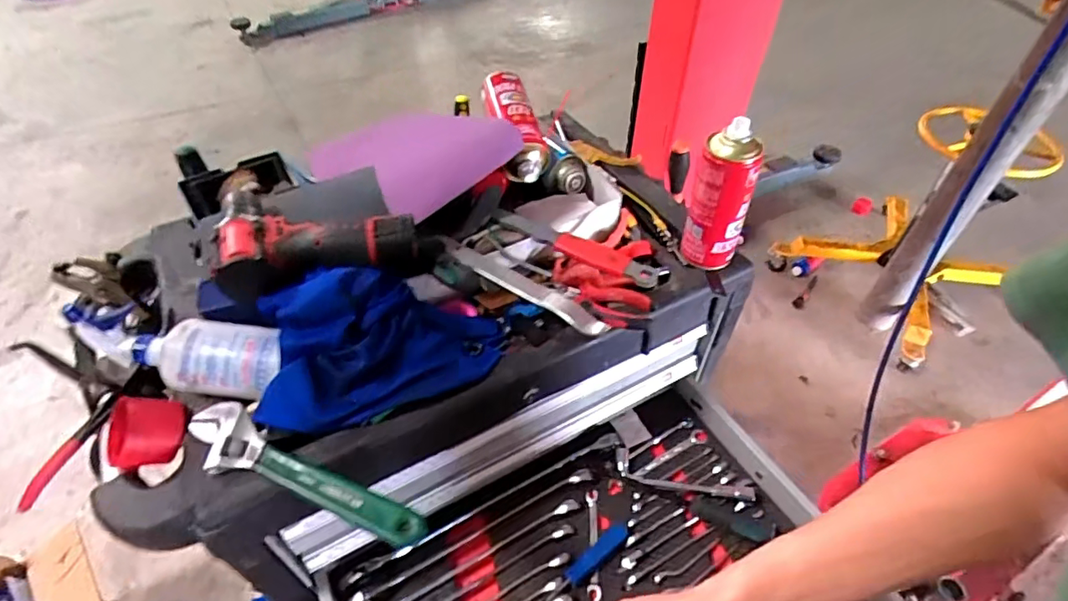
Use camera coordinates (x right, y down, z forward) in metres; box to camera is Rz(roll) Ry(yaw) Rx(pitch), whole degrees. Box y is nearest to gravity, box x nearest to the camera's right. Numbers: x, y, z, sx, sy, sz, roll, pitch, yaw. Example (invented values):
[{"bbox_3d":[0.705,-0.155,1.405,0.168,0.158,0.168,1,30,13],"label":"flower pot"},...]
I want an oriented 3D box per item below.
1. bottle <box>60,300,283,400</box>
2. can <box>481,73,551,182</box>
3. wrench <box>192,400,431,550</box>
[{"bbox_3d":[-0.348,0.047,0.541,0.193,0.074,0.058,3,47,3],"label":"bottle"},{"bbox_3d":[-0.030,-0.243,0.768,0.062,0.052,0.200,-10,60,-14],"label":"can"},{"bbox_3d":[-0.216,0.160,0.495,0.253,0.018,0.054,21,51,19],"label":"wrench"}]

